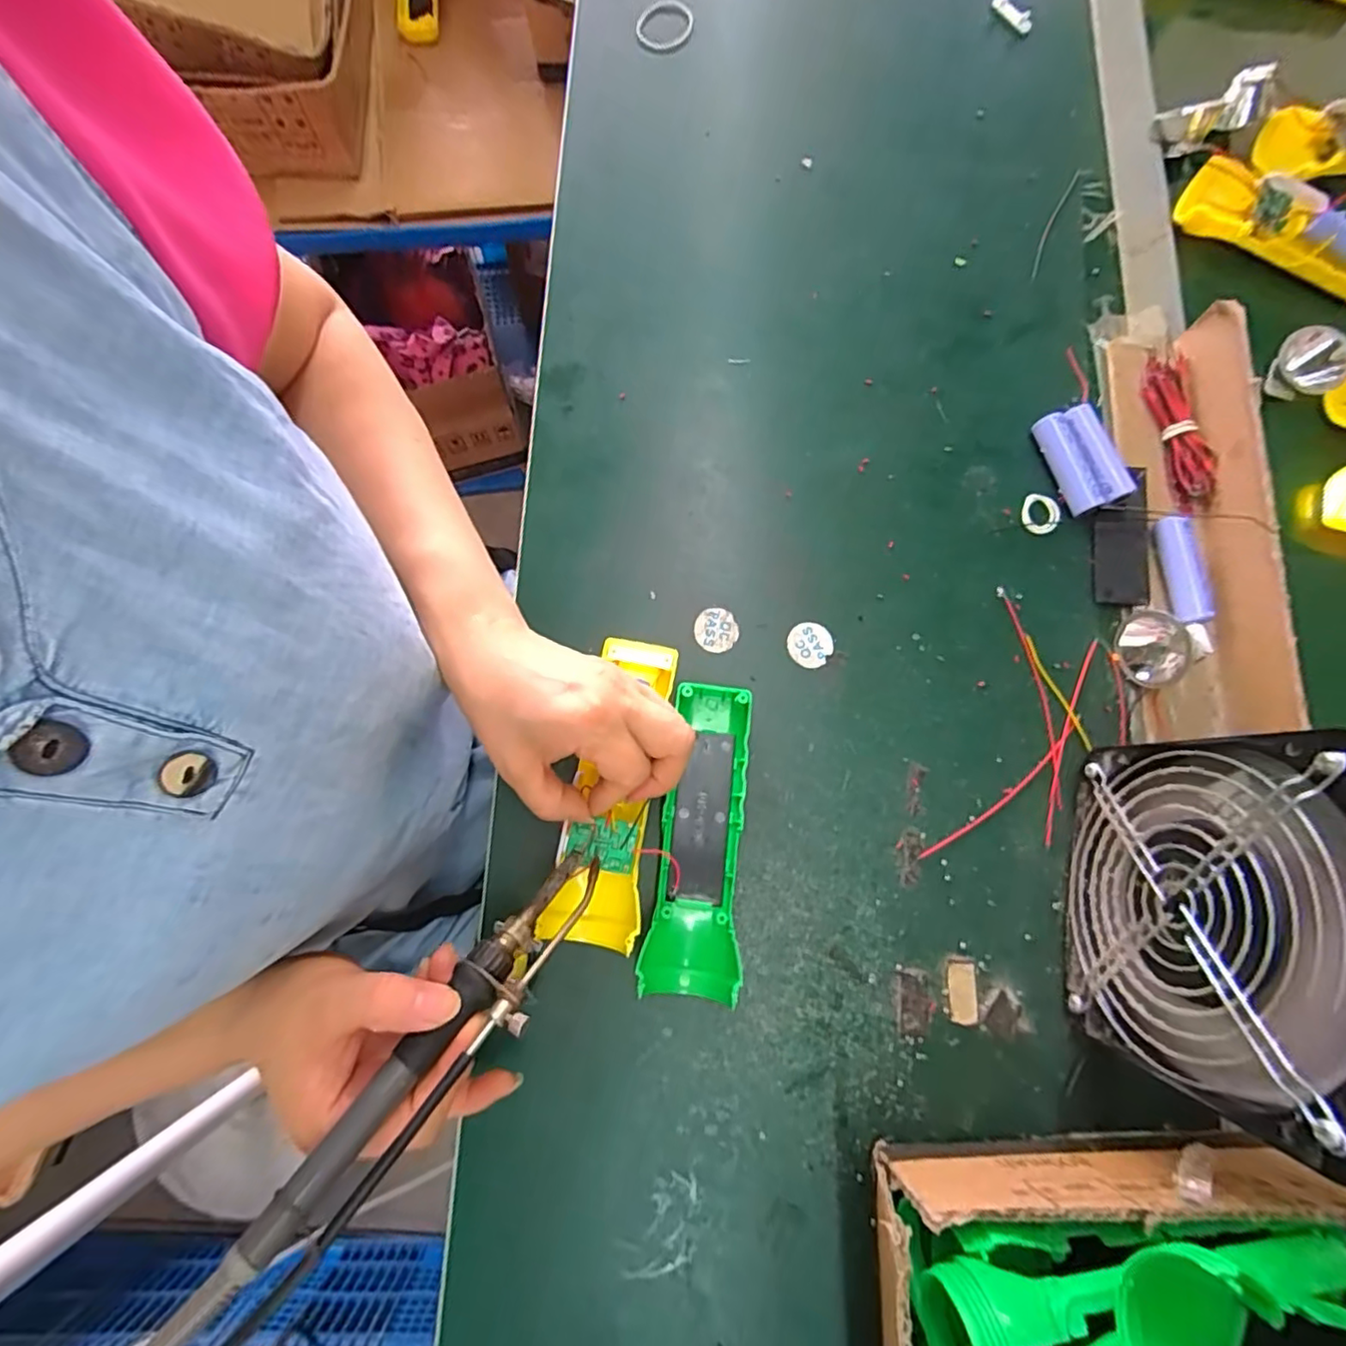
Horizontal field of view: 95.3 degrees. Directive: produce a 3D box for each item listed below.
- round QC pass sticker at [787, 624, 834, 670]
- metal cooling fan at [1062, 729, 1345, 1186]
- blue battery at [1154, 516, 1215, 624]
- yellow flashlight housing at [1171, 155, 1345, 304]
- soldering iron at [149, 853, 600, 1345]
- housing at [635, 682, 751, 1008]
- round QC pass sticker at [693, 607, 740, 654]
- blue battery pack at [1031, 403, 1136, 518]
[{"bbox_3d":[0.083,-0.017,0.368,0.026,0.004,0.026,0,78,-2],"label":"round QC pass sticker"},{"bbox_3d":[0.249,0.107,0.271,0.063,0.150,0.152,11,78,1],"label":"metal cooling fan"},{"bbox_3d":[0.302,-0.060,0.366,0.014,0.019,0.062,-10,79,-4],"label":"blue battery"},{"bbox_3d":[0.430,-0.297,0.419,0.161,0.029,0.044,30,79,5],"label":"yellow flashlight housing"},{"bbox_3d":[-0.096,0.154,0.239,0.030,0.019,0.201,39,53,6],"label":"soldering iron"},{"bbox_3d":[0.013,0.088,0.333,0.048,0.025,0.162,4,78,-1],"label":"housing"},{"bbox_3d":[0.026,-0.025,0.369,0.026,0.004,0.026,0,84,-2],"label":"round QC pass sticker"},{"bbox_3d":[0.257,-0.134,0.386,0.035,0.017,0.066,-16,79,-5],"label":"blue battery pack"}]

